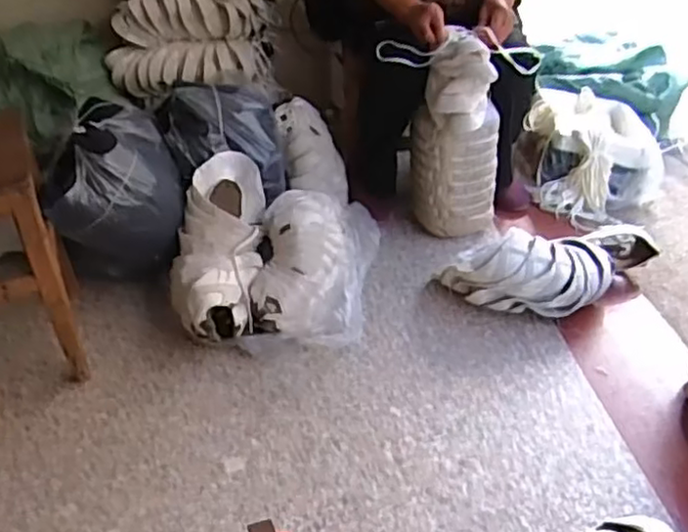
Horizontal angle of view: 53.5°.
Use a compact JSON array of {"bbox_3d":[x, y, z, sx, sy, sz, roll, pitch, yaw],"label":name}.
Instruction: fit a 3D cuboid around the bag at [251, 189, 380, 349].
[{"bbox_3d":[-0.051,-0.017,1.414,0.228,0.171,0.396,2,34,5],"label":"bag"}]

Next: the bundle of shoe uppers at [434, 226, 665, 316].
[{"bbox_3d":[0.463,-0.023,1.425,0.494,0.152,0.246,-12,36,-15],"label":"bundle of shoe uppers"}]

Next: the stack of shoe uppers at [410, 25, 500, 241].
[{"bbox_3d":[0.259,-0.276,1.531,0.181,0.447,0.149,-7,35,-7],"label":"stack of shoe uppers"}]

